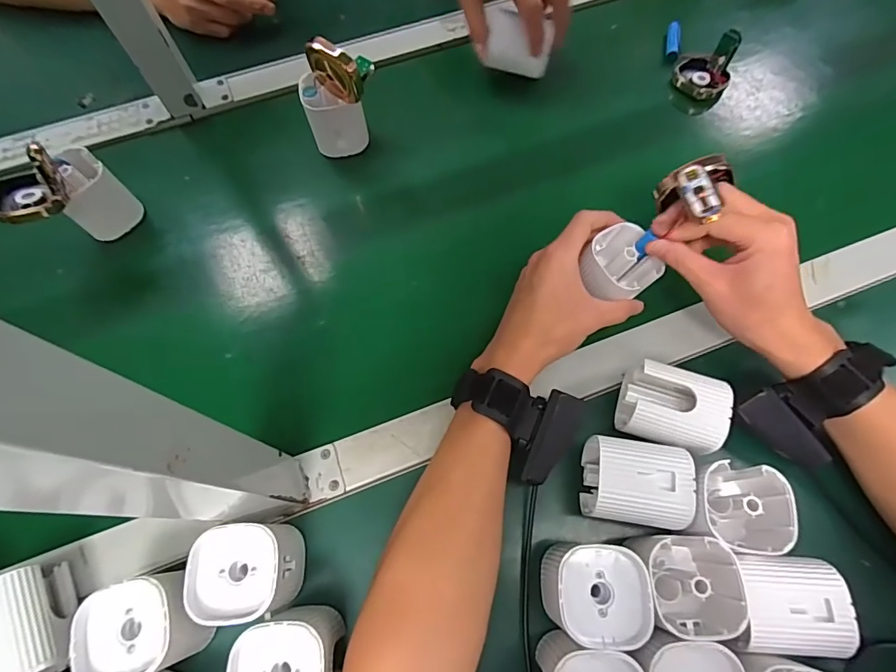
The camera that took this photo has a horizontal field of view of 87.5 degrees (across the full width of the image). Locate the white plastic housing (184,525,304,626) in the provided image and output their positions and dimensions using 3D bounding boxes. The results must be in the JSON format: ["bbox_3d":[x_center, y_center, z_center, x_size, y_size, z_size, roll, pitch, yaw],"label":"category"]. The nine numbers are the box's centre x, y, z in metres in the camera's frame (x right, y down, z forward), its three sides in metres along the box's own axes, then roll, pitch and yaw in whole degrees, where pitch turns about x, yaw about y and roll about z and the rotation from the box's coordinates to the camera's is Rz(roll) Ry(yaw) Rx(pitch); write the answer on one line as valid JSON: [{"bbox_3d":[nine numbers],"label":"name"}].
[{"bbox_3d":[-0.128,0.154,0.307,0.056,0.068,0.054,-5,67,-3],"label":"white plastic housing"}]

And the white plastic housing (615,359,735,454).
[{"bbox_3d":[0.165,0.056,0.354,0.065,0.056,0.054,17,68,7],"label":"white plastic housing"}]

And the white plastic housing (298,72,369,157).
[{"bbox_3d":[-0.114,-0.221,0.478,0.058,0.072,0.041,-25,59,-10],"label":"white plastic housing"}]

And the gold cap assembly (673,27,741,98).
[{"bbox_3d":[0.280,-0.291,0.510,0.054,0.057,0.052,0,67,-1],"label":"gold cap assembly"}]

